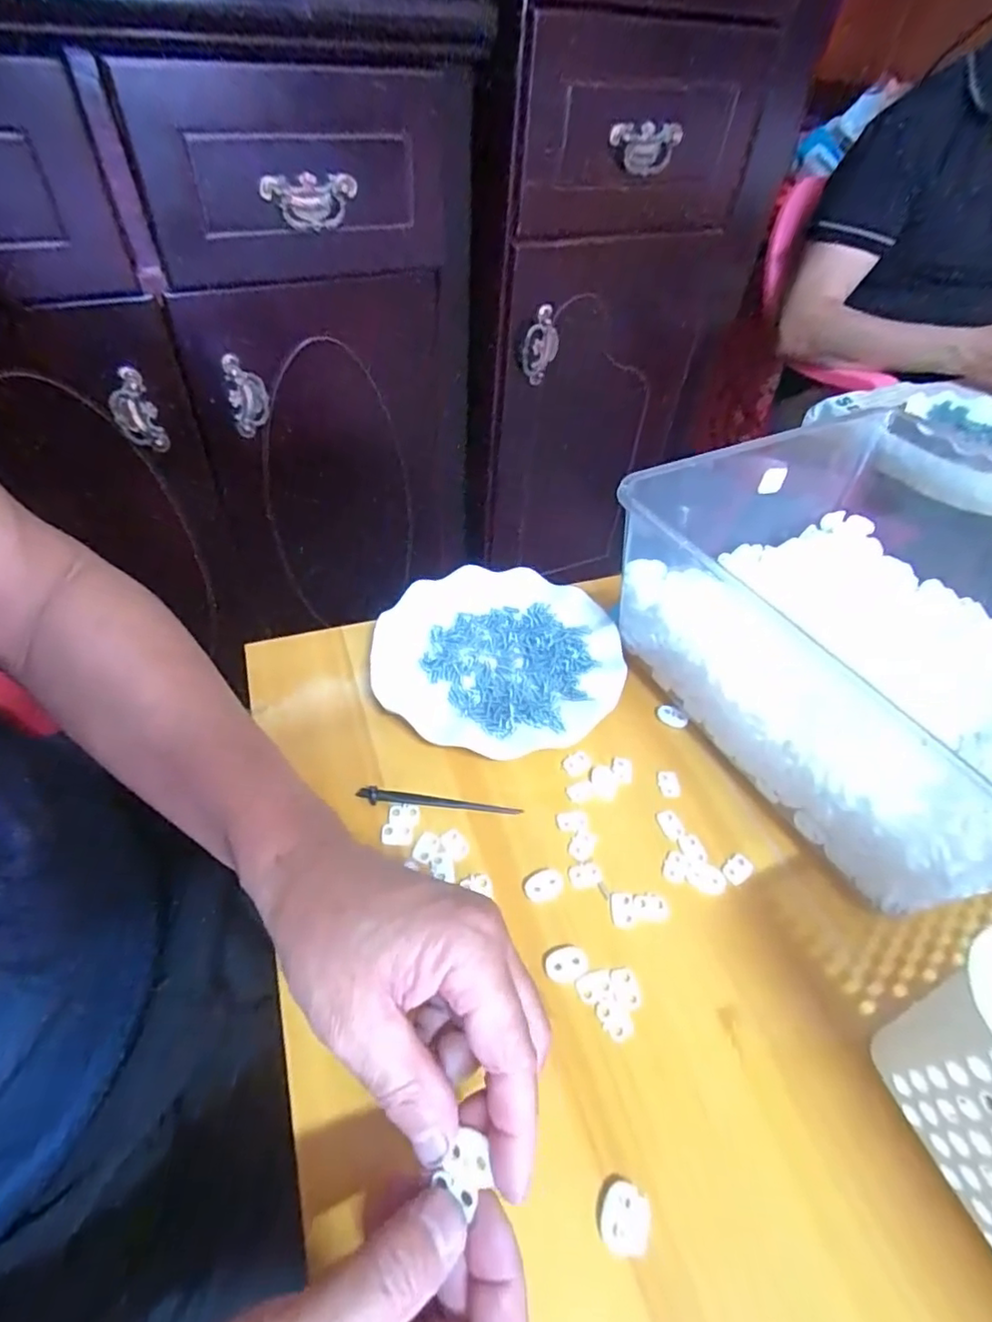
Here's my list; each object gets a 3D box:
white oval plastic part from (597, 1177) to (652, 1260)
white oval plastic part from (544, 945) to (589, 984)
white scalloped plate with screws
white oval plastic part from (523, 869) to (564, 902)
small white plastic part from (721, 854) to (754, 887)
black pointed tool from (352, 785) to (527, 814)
[{"bbox_3d":[0.055,0.236,0.250,0.021,0.004,0.023,21,50,13],"label":"white oval plastic part"},{"bbox_3d":[0.038,0.162,0.317,0.024,0.004,0.017,-11,50,-14],"label":"white oval plastic part"},{"bbox_3d":[0.002,-0.007,0.453,0.180,0.018,0.172,3,48,-3],"label":"white scalloped plate with screws"},{"bbox_3d":[0.028,0.130,0.343,0.024,0.006,0.017,-17,52,-19],"label":"white oval plastic part"},{"bbox_3d":[0.148,0.127,0.361,0.021,0.004,0.014,-33,59,-29],"label":"small white plastic part"},{"bbox_3d":[-0.036,0.089,0.376,0.103,0.006,0.009,5,48,-1],"label":"black pointed tool"}]

